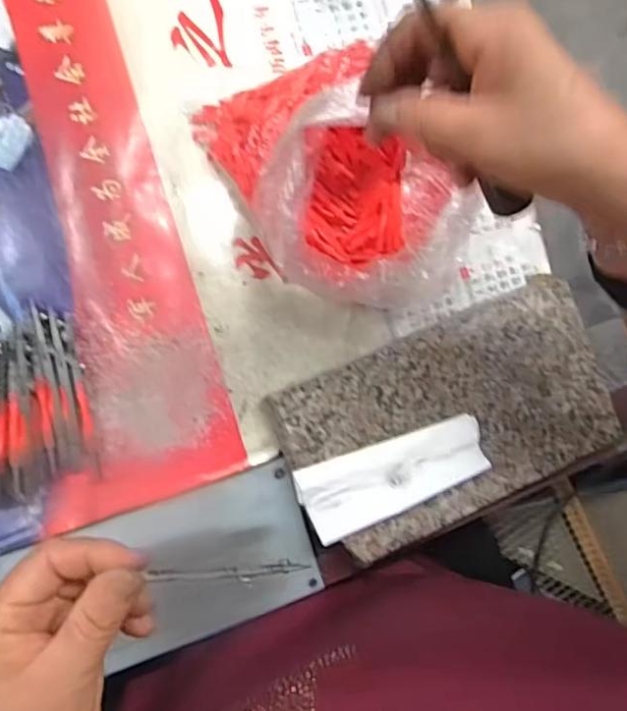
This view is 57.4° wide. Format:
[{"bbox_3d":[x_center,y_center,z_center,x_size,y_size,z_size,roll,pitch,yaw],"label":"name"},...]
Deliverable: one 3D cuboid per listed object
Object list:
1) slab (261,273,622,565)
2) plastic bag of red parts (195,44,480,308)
[{"bbox_3d":[0.102,0.044,0.417,0.239,0.026,0.136,-24,94,-13],"label":"slab"},{"bbox_3d":[0.026,-0.117,0.374,0.140,0.082,0.174,-28,92,-9],"label":"plastic bag of red parts"}]

